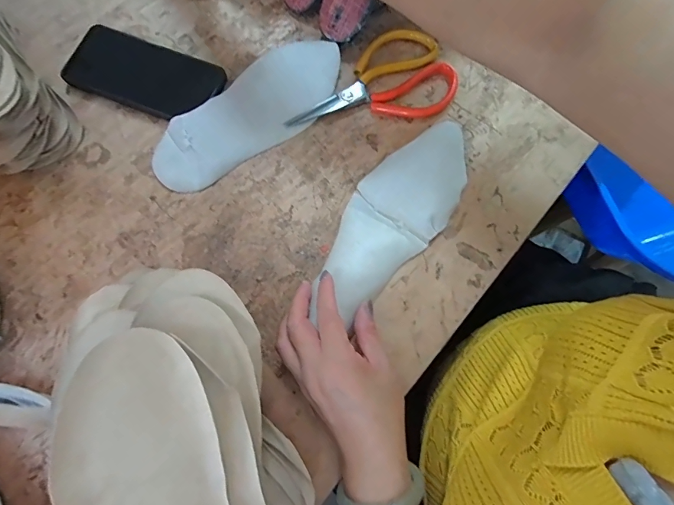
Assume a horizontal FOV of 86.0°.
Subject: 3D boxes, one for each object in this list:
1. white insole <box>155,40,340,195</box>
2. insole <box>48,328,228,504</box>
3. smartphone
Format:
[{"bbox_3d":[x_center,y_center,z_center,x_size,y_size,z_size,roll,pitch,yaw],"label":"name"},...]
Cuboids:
[{"bbox_3d":[-0.089,-0.147,0.381,0.226,0.026,0.076,-36,79,-9],"label":"white insole"},{"bbox_3d":[-0.105,0.166,0.218,0.088,0.025,0.237,-24,78,-7],"label":"insole"},{"bbox_3d":[-0.210,-0.191,0.393,0.163,0.016,0.075,20,77,4],"label":"smartphone"}]

